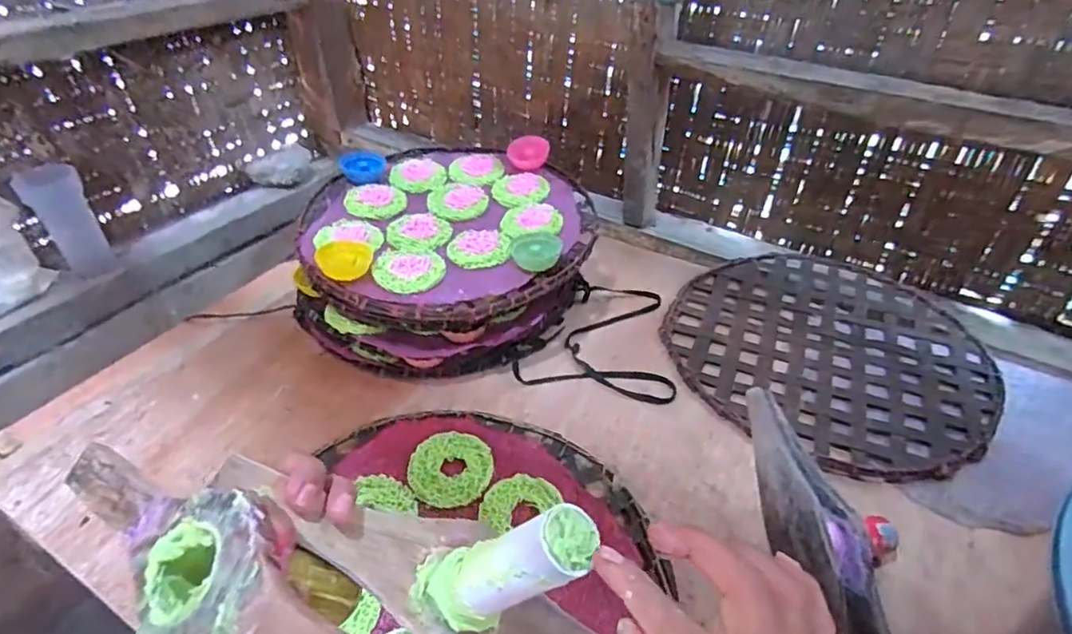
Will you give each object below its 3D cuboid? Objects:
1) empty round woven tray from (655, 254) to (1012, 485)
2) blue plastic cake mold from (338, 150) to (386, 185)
[{"bbox_3d":[0.371,0.034,0.742,0.362,0.015,0.379,2,42,-1],"label":"empty round woven tray"},{"bbox_3d":[-0.245,-0.213,0.821,0.060,0.026,0.058,-11,43,-15],"label":"blue plastic cake mold"}]

